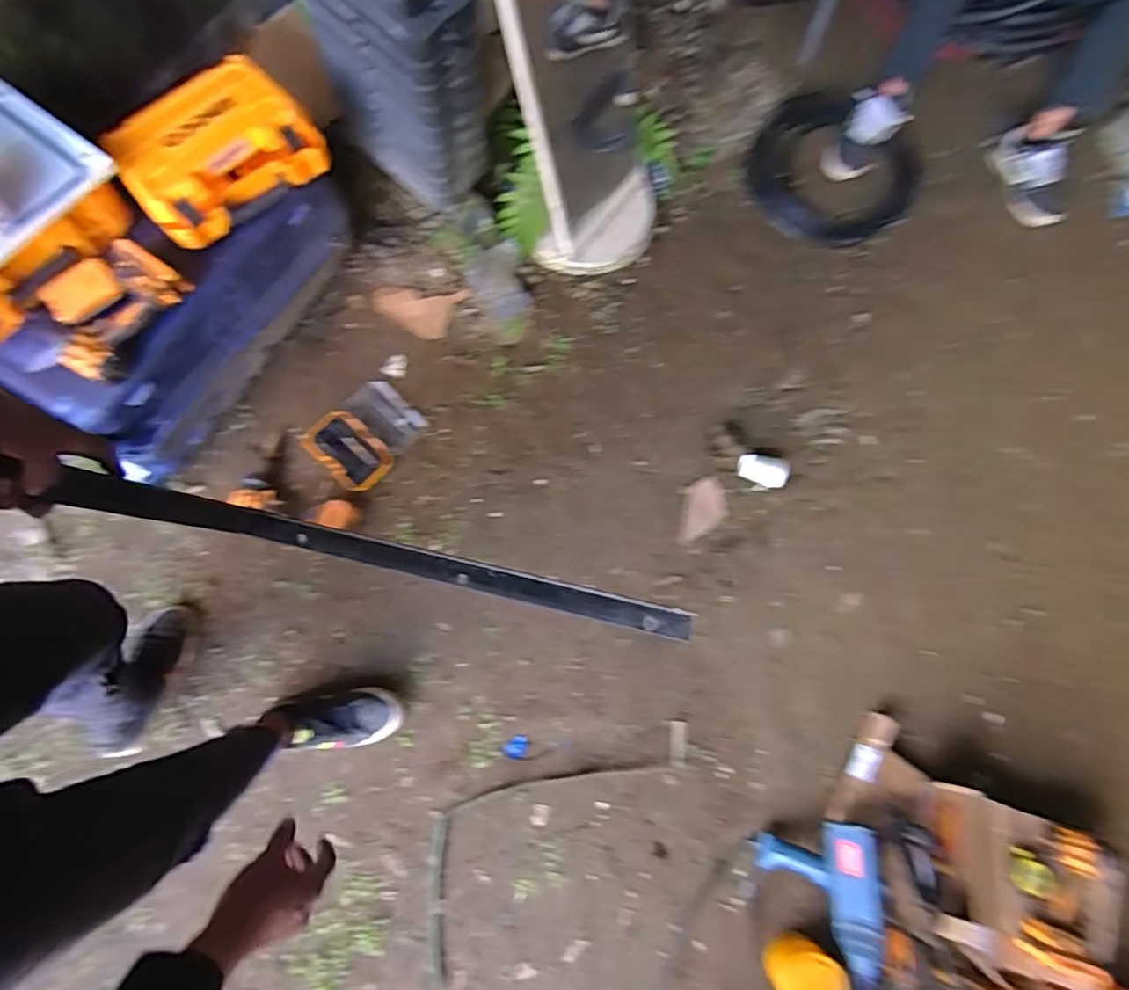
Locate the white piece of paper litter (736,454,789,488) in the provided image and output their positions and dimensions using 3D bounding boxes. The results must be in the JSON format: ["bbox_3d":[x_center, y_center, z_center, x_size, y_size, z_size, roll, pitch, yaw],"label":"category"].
[{"bbox_3d":[0.453,-0.056,1.420,0.108,0.021,0.067,13,99,7],"label":"white piece of paper litter"}]

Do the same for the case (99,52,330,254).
[{"bbox_3d":[-0.652,-0.642,1.159,0.326,0.125,0.237,-42,83,-12],"label":"case"}]

